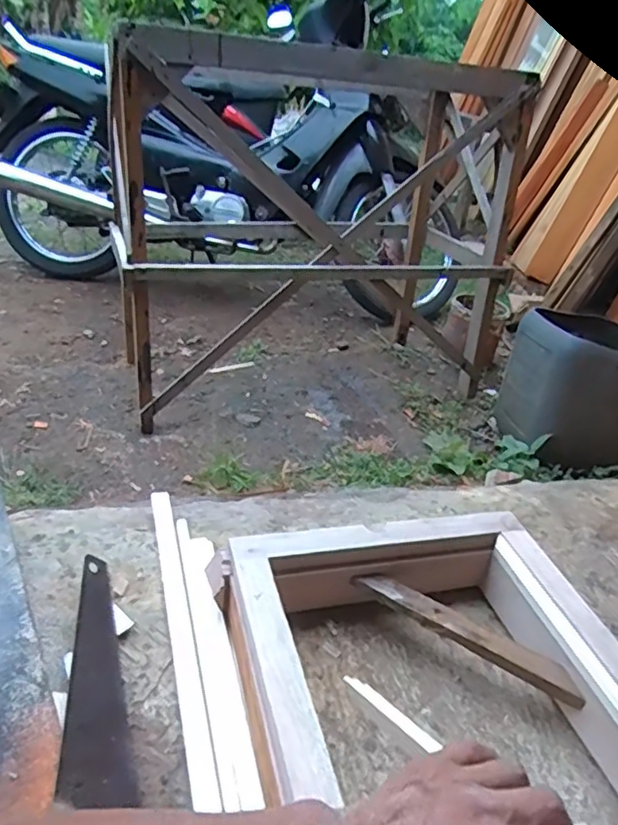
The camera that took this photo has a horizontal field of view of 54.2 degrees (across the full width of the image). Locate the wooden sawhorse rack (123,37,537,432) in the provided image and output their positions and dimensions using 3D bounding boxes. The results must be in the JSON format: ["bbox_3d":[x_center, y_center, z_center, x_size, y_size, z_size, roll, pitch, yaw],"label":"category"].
[{"bbox_3d":[0.024,-0.477,1.586,1.014,0.807,0.586,-5,31,-21],"label":"wooden sawhorse rack"}]

